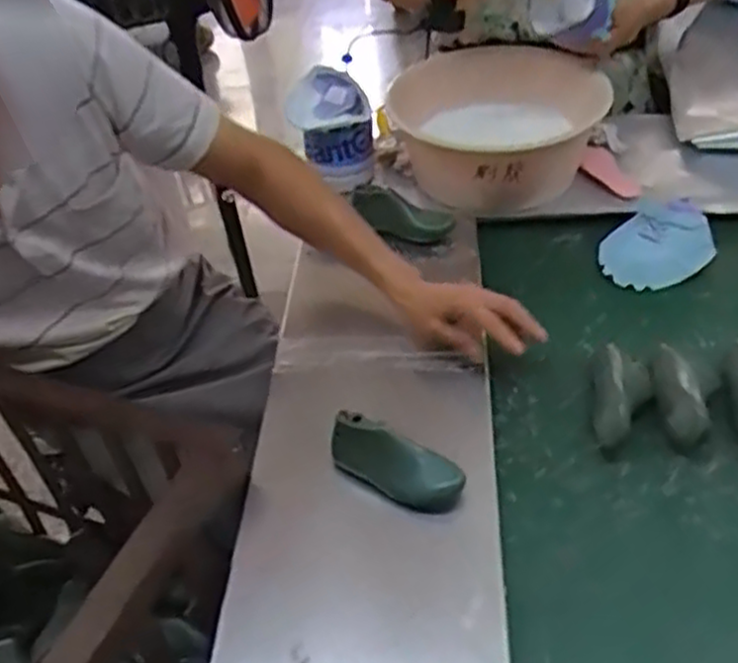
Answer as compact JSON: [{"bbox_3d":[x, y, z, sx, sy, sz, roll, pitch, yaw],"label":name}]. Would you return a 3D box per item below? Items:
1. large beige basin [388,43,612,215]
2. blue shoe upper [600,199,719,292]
[{"bbox_3d":[0.177,-0.277,1.094,0.235,0.128,0.253,-17,43,-9],"label":"large beige basin"},{"bbox_3d":[0.360,-0.105,0.976,0.132,0.021,0.099,-29,73,8],"label":"blue shoe upper"}]

